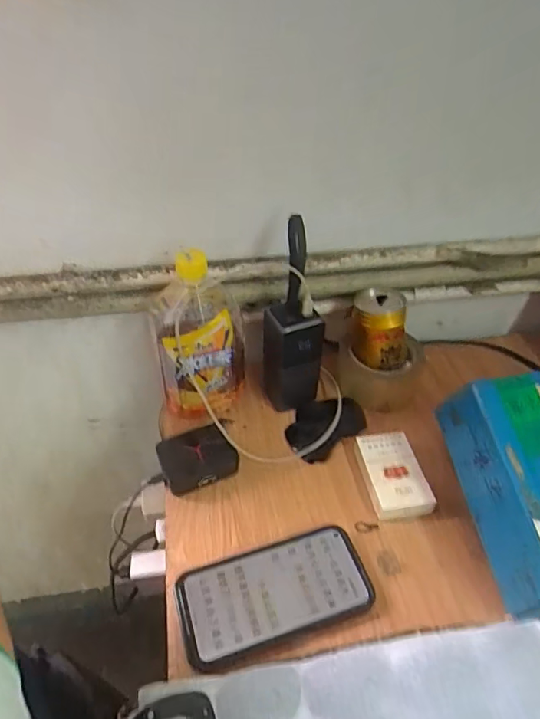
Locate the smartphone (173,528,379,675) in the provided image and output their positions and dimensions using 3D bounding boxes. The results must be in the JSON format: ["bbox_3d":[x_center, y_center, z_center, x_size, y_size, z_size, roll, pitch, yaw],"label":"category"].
[{"bbox_3d":[0.005,0.204,0.429,0.162,0.017,0.083,-13,45,-15],"label":"smartphone"}]

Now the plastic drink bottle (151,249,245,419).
[{"bbox_3d":[-0.076,-0.032,0.533,0.093,0.187,0.094,-8,44,-9],"label":"plastic drink bottle"}]

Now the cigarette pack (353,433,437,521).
[{"bbox_3d":[0.126,0.119,0.516,0.060,0.025,0.091,-6,43,-8],"label":"cigarette pack"}]

